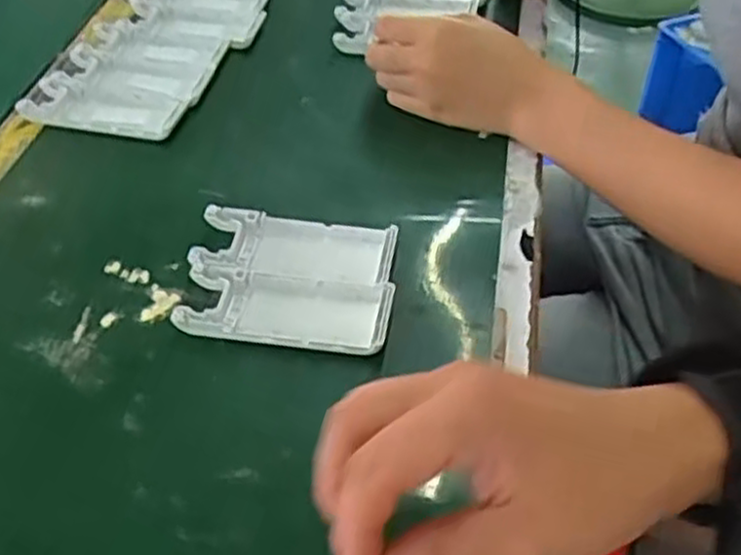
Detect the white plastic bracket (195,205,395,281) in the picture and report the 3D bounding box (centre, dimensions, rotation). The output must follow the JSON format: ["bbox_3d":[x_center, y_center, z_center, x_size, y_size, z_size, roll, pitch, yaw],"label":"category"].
[{"bbox_3d":[-0.040,-0.017,0.408,0.102,0.014,0.037,6,47,7],"label":"white plastic bracket"}]

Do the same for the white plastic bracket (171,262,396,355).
[{"bbox_3d":[-0.042,0.015,0.386,0.103,0.010,0.043,6,47,7],"label":"white plastic bracket"}]

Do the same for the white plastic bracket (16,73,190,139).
[{"bbox_3d":[-0.174,-0.112,0.503,0.106,0.008,0.045,10,47,11],"label":"white plastic bracket"}]

